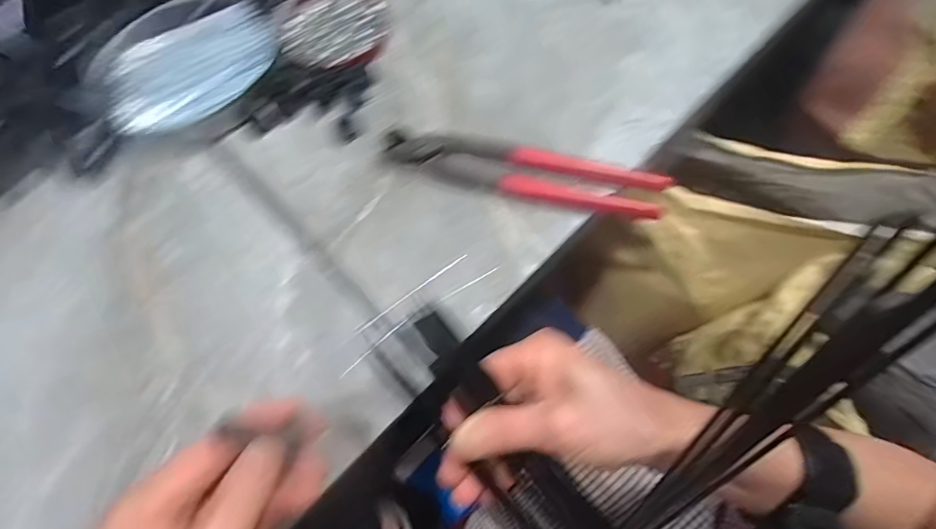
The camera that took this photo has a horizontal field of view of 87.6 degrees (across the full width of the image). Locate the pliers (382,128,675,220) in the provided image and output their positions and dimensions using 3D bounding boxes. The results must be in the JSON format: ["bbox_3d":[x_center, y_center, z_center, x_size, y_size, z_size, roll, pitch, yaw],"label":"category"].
[{"bbox_3d":[0.038,-0.067,0.347,0.198,0.018,0.036,15,70,3],"label":"pliers"}]

